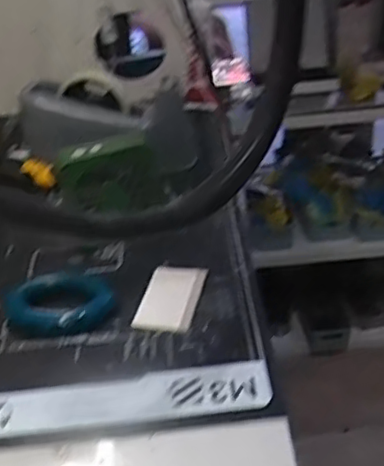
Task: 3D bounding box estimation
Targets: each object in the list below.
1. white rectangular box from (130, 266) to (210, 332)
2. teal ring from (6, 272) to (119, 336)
[{"bbox_3d":[-0.019,0.056,0.554,0.050,0.010,0.078,5,36,15],"label":"white rectangular box"},{"bbox_3d":[-0.113,0.061,0.529,0.091,0.029,0.053,-5,35,0],"label":"teal ring"}]

